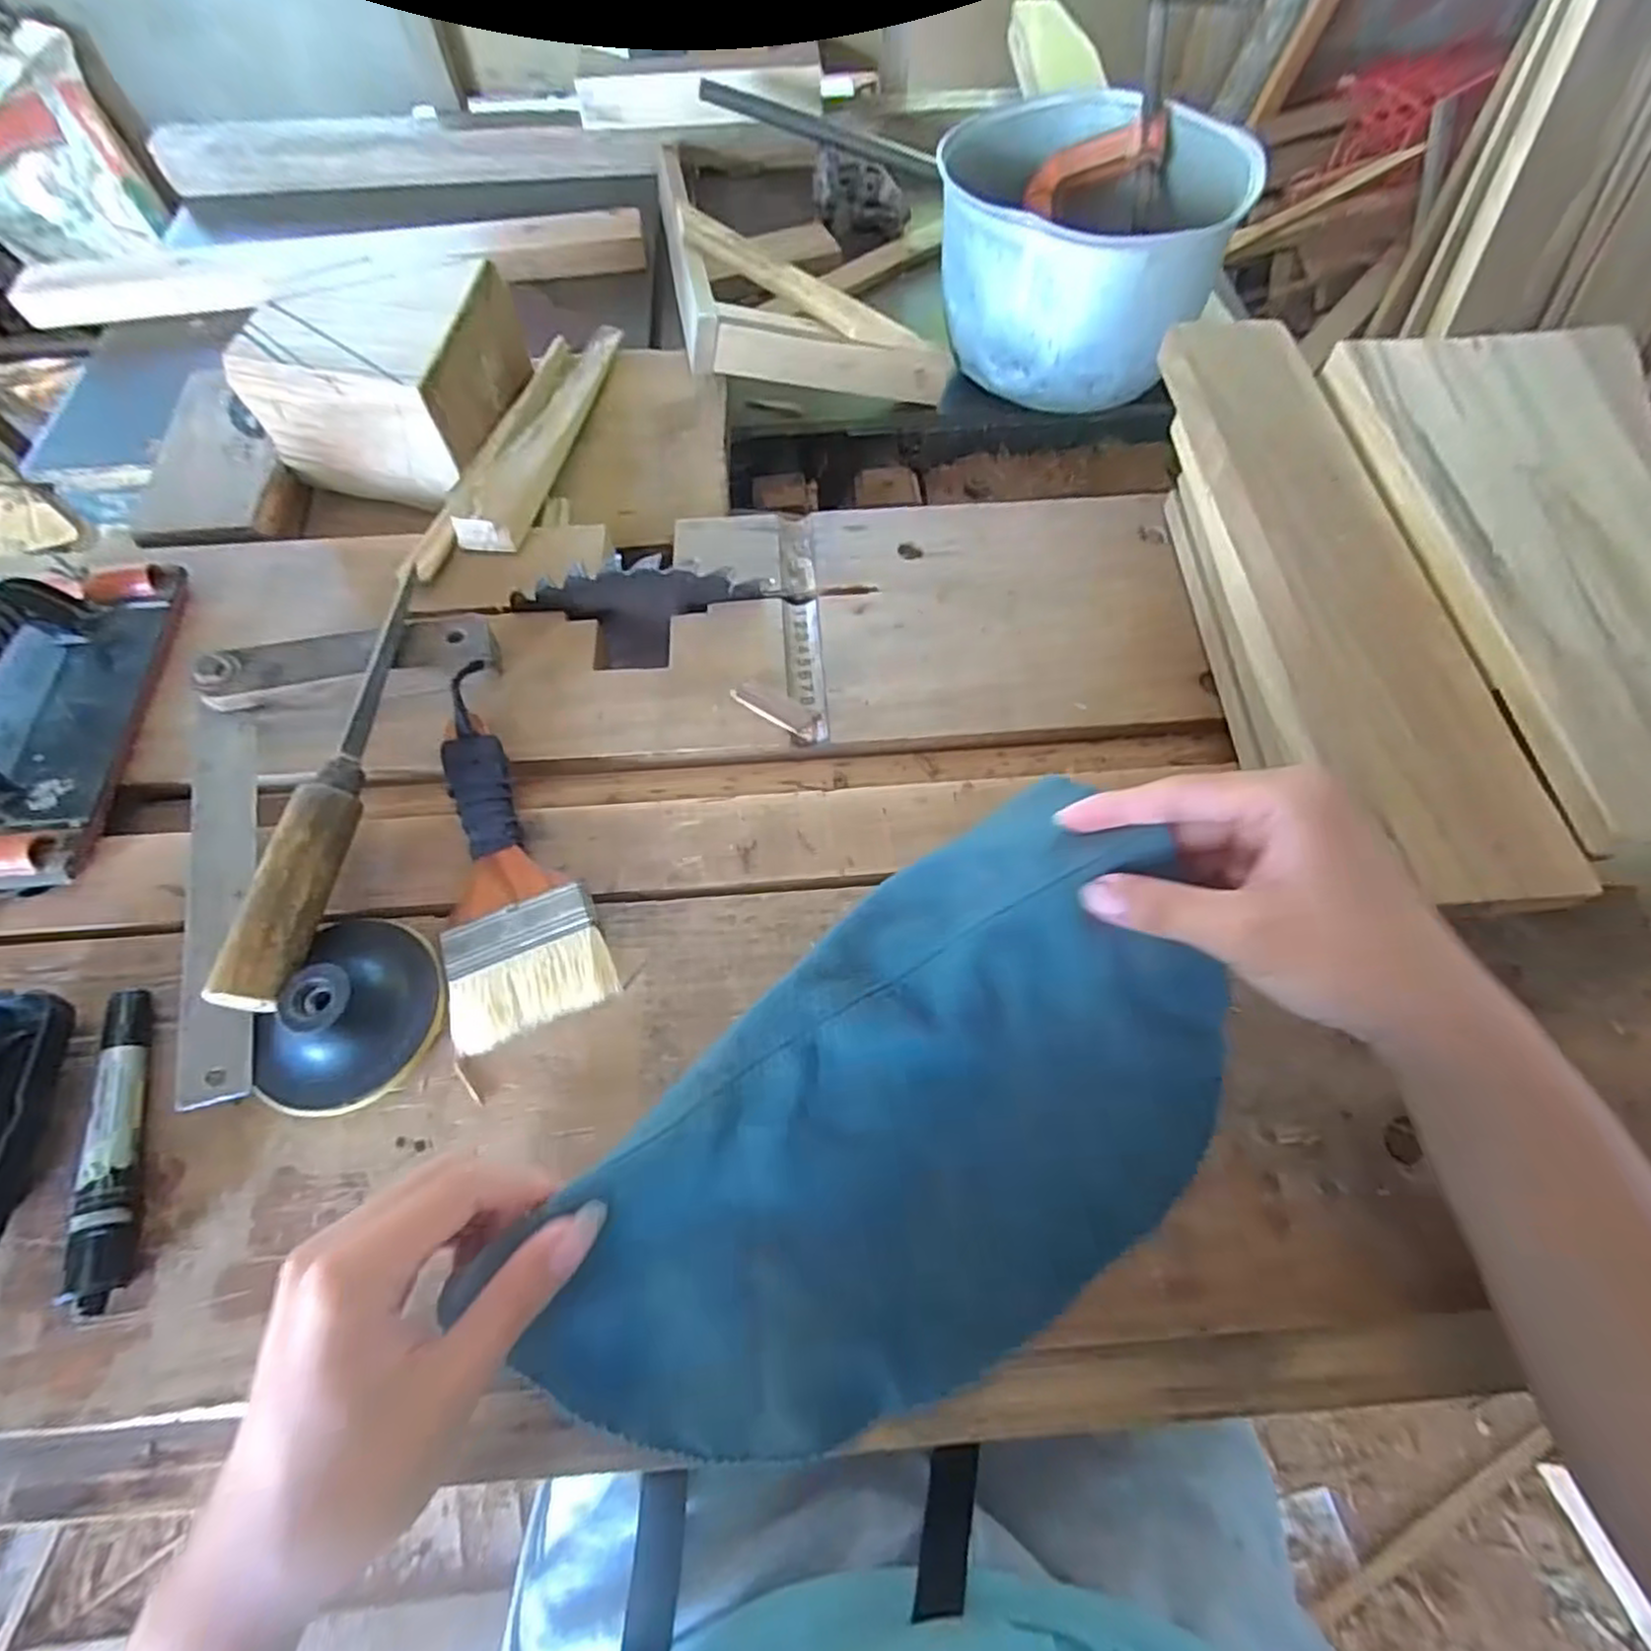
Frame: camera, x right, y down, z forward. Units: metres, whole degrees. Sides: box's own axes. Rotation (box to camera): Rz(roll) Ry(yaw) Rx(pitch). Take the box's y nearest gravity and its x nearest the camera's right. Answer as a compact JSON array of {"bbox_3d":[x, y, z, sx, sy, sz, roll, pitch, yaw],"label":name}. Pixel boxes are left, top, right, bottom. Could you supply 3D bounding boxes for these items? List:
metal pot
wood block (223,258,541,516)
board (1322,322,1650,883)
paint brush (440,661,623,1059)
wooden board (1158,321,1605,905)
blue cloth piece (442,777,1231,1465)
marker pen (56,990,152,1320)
[{"bbox_3d":[0.208,-0.474,0.621,0.220,0.135,0.204,0,63,1],"label":"metal pot"},{"bbox_3d":[-0.307,-0.323,0.534,0.139,0.096,0.146,10,64,6],"label":"wood block"},{"bbox_3d":[0.357,-0.133,0.350,0.143,0.019,0.325,1,63,2],"label":"board"},{"bbox_3d":[-0.171,0.011,0.377,0.073,0.023,0.188,-23,65,-10],"label":"paint brush"},{"bbox_3d":[0.251,-0.130,0.370,0.076,0.025,0.357,-2,63,0],"label":"wooden board"},{"bbox_3d":[0.032,0.136,0.297,0.299,0.043,0.173,-38,92,-7],"label":"blue cloth piece"},{"bbox_3d":[-0.306,0.135,0.320,0.015,0.019,0.129,-18,64,-8],"label":"marker pen"}]

